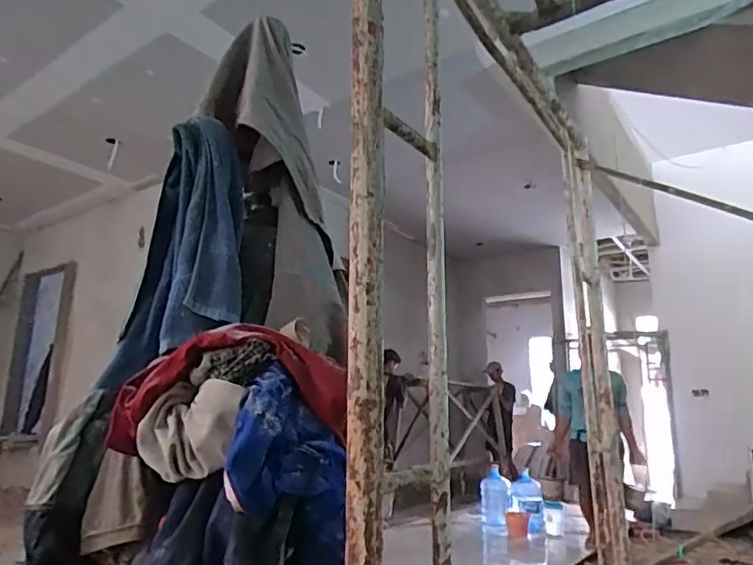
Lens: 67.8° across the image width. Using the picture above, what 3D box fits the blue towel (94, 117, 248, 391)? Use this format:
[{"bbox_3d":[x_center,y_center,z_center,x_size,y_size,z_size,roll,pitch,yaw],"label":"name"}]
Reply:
[{"bbox_3d":[-0.316,-0.054,0.906,0.191,0.407,0.105,5,-14,-16],"label":"blue towel"}]

